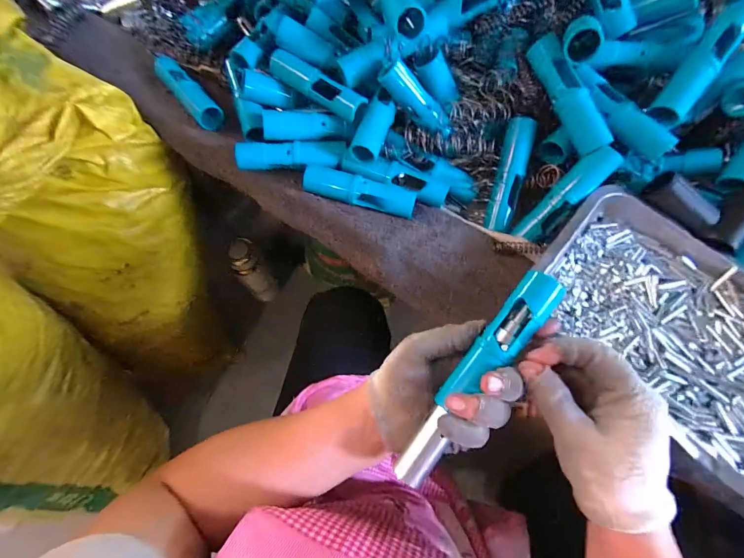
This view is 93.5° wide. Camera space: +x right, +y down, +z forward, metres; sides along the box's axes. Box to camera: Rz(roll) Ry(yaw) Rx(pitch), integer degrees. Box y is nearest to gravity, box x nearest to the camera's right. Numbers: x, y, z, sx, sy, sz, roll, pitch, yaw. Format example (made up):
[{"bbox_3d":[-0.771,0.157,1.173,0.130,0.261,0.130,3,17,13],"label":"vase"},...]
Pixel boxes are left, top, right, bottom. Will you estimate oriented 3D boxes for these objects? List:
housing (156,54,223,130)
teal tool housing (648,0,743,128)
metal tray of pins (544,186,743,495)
[{"bbox_3d":[-0.233,-0.237,0.432,0.032,0.034,0.141,-37,72,-15],"label":"housing"},{"bbox_3d":[0.308,-0.201,0.327,0.029,0.025,0.121,37,90,14],"label":"teal tool housing"},{"bbox_3d":[0.277,0.039,0.312,0.241,0.030,0.188,36,71,13],"label":"metal tray of pins"}]

